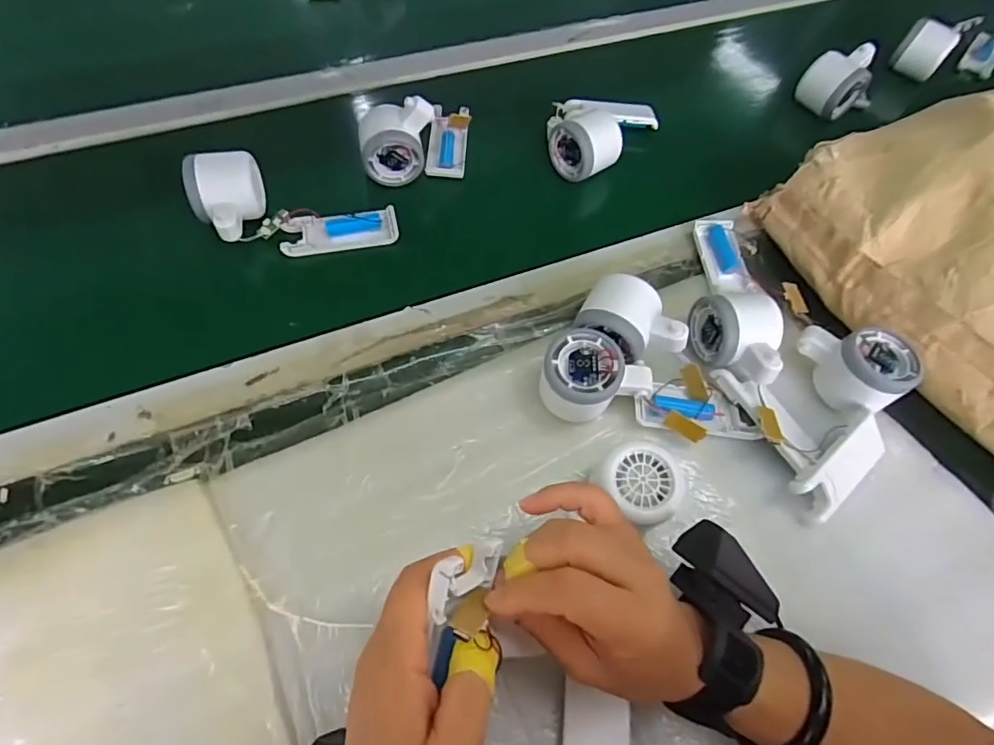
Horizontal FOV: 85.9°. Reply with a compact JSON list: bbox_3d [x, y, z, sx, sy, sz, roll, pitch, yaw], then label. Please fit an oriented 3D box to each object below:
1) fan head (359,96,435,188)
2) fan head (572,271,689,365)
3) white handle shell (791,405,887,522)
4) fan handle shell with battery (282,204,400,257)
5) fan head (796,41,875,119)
[{"bbox_3d":[-0.097,-0.227,0.517,0.068,0.065,0.044,-6,61,-8],"label":"fan head"},{"bbox_3d":[0.108,-0.036,0.433,0.082,0.052,0.058,38,66,17],"label":"fan head"},{"bbox_3d":[0.261,0.070,0.405,0.095,0.016,0.041,-36,103,-19],"label":"white handle shell"},{"bbox_3d":[-0.146,-0.133,0.500,0.104,0.014,0.038,-13,62,-11],"label":"fan handle shell with battery"},{"bbox_3d":[0.401,-0.342,0.624,0.076,0.053,0.057,-23,65,-15],"label":"fan head"}]

